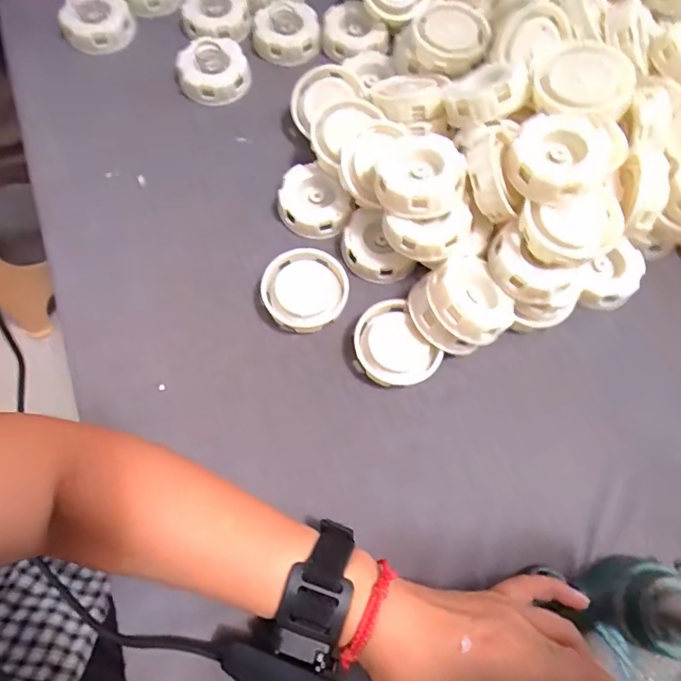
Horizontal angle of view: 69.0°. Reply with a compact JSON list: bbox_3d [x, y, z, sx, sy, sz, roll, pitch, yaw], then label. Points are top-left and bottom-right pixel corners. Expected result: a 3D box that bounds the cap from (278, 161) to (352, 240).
[{"bbox_3d":[-0.022,-0.114,0.407,0.055,0.020,0.058,0,70,-1],"label":"cap"}]

